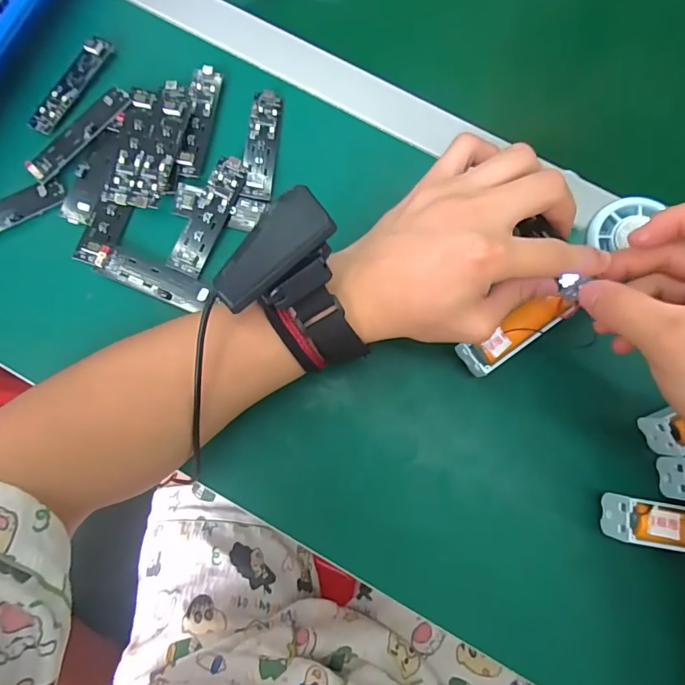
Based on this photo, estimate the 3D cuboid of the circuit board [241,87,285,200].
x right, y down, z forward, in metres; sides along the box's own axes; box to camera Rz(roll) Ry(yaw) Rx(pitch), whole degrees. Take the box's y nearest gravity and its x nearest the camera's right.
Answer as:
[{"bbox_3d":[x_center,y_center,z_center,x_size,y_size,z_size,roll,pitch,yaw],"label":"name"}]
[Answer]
[{"bbox_3d":[-0.062,-0.155,0.350,0.023,0.005,0.091,5,78,1],"label":"circuit board"}]

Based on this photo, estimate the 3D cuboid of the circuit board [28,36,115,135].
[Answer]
[{"bbox_3d":[-0.216,-0.206,0.361,0.020,0.006,0.091,29,81,-2],"label":"circuit board"}]

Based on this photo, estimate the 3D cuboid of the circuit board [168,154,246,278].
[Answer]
[{"bbox_3d":[-0.098,-0.094,0.332,0.025,0.010,0.091,24,79,5],"label":"circuit board"}]

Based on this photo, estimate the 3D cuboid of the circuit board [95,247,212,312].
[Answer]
[{"bbox_3d":[-0.136,-0.045,0.330,0.077,0.010,0.024,21,78,4],"label":"circuit board"}]

